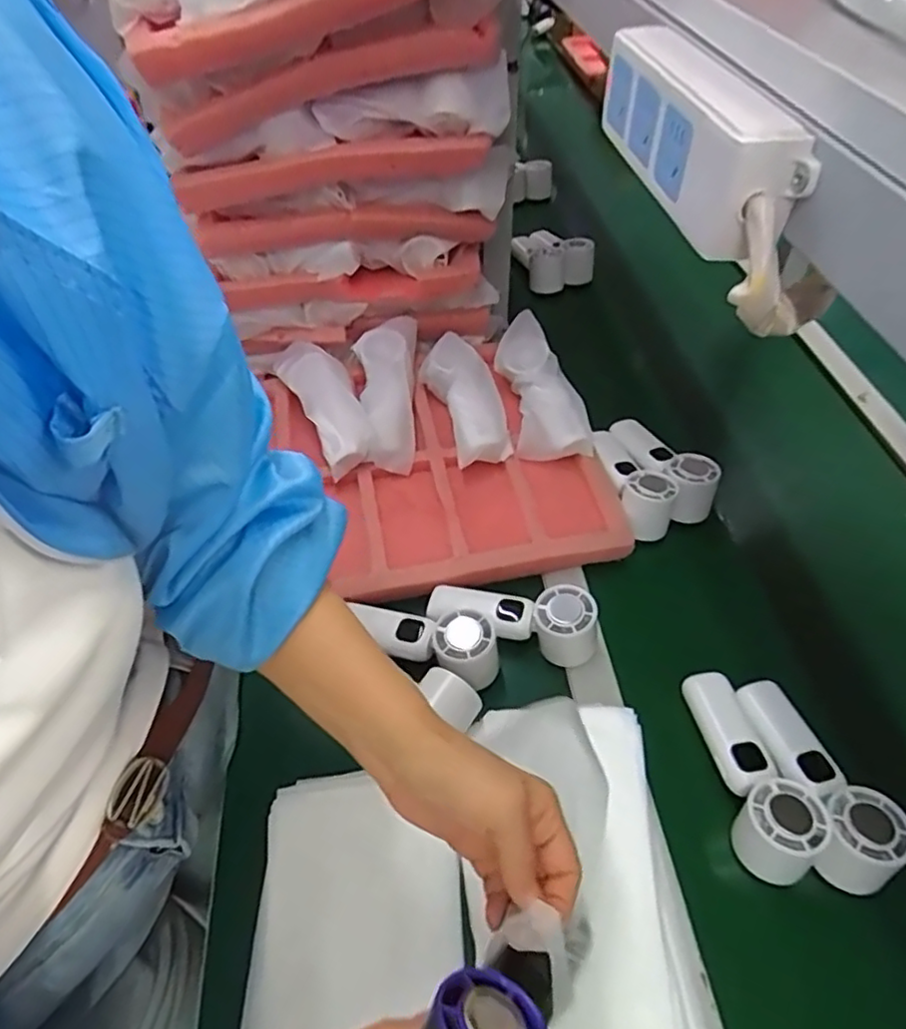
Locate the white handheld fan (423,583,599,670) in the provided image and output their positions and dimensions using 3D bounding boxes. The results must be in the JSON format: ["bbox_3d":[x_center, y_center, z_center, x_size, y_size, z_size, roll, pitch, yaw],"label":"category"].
[{"bbox_3d":[0.055,0.091,0.579,0.154,0.056,0.048,10,50,10],"label":"white handheld fan"}]

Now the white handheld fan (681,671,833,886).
[{"bbox_3d":[0.235,0.196,0.497,0.048,0.054,0.157,-6,49,-3],"label":"white handheld fan"}]

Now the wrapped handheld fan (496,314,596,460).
[{"bbox_3d":[0.099,-0.148,0.745,0.080,0.044,0.188,-14,70,-10],"label":"wrapped handheld fan"}]

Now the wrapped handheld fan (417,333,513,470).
[{"bbox_3d":[0.016,-0.134,0.738,0.070,0.051,0.176,-17,65,-12],"label":"wrapped handheld fan"}]

